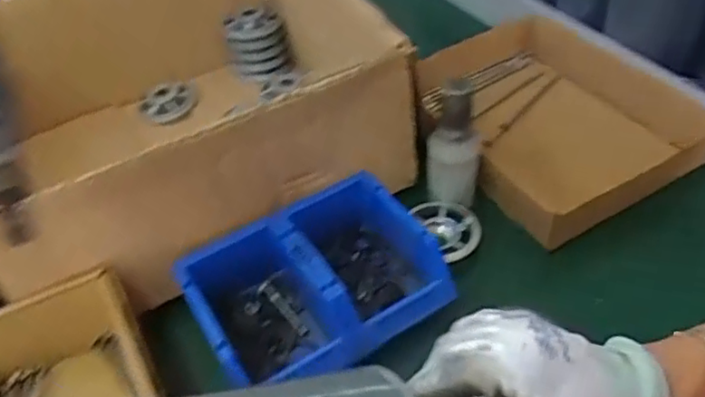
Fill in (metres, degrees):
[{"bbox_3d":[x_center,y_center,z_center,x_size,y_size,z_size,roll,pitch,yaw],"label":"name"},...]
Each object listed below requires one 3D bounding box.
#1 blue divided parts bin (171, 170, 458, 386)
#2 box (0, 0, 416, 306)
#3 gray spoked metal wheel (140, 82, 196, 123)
[{"bbox_3d":[-0.036,0.083,0.593,0.209,0.083,0.165,-27,49,-20],"label":"blue divided parts bin"},{"bbox_3d":[-0.187,-0.099,0.697,0.422,0.165,0.356,-24,48,-17],"label":"box"},{"bbox_3d":[-0.237,-0.124,0.821,0.071,0.020,0.057,-20,47,-14],"label":"gray spoked metal wheel"}]

